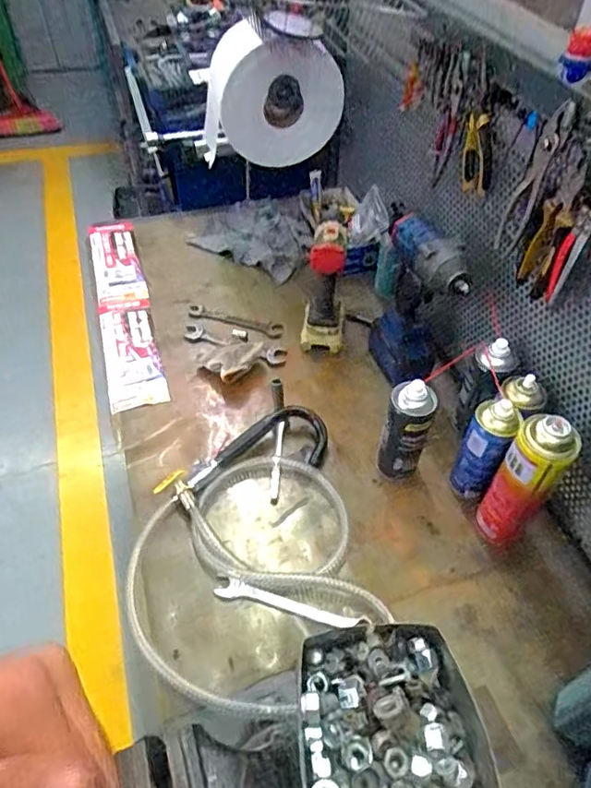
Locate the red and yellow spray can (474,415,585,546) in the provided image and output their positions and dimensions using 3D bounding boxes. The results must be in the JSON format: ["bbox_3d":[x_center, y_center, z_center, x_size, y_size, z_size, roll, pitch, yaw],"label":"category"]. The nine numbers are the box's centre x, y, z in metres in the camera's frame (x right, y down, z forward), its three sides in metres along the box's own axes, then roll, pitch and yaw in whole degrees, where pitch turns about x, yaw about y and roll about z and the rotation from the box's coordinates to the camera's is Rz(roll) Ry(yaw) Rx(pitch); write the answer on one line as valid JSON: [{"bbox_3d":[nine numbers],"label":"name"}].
[{"bbox_3d":[0.294,0.121,0.721,0.072,0.224,0.053,34,55,25],"label":"red and yellow spray can"}]

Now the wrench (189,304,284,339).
[{"bbox_3d":[-0.118,-0.145,1.099,0.196,0.009,0.033,16,50,11],"label":"wrench"}]

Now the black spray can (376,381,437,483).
[{"bbox_3d":[0.158,0.058,0.806,0.064,0.175,0.050,17,50,12],"label":"black spray can"}]

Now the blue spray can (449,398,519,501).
[{"bbox_3d":[0.266,0.080,0.794,0.056,0.165,0.048,25,52,19],"label":"blue spray can"}]

